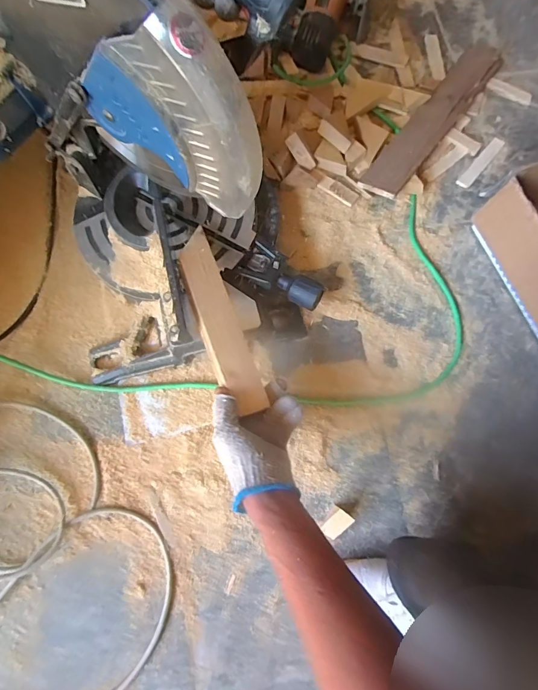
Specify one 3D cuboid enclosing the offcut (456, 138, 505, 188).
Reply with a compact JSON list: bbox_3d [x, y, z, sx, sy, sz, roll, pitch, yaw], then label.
[{"bbox_3d":[0.372,-0.320,0.684,0.023,0.008,0.123,40,78,9],"label":"offcut"}]

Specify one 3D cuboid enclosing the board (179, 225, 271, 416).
[{"bbox_3d":[-0.066,-0.035,0.504,0.052,0.013,0.253,-14,72,-26],"label":"board"}]

